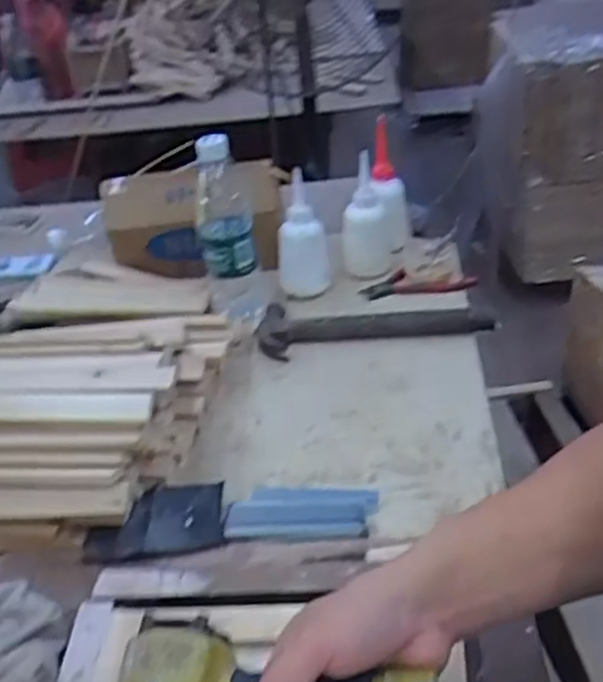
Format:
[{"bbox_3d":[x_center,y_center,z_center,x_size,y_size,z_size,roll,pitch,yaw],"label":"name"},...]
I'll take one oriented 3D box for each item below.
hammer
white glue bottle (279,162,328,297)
[{"bbox_3d":[0.082,-0.021,0.873,0.263,0.027,0.094,-5,32,4],"label":"hammer"},{"bbox_3d":[0.000,-0.125,0.932,0.063,0.143,0.063,-5,32,4],"label":"white glue bottle"}]

